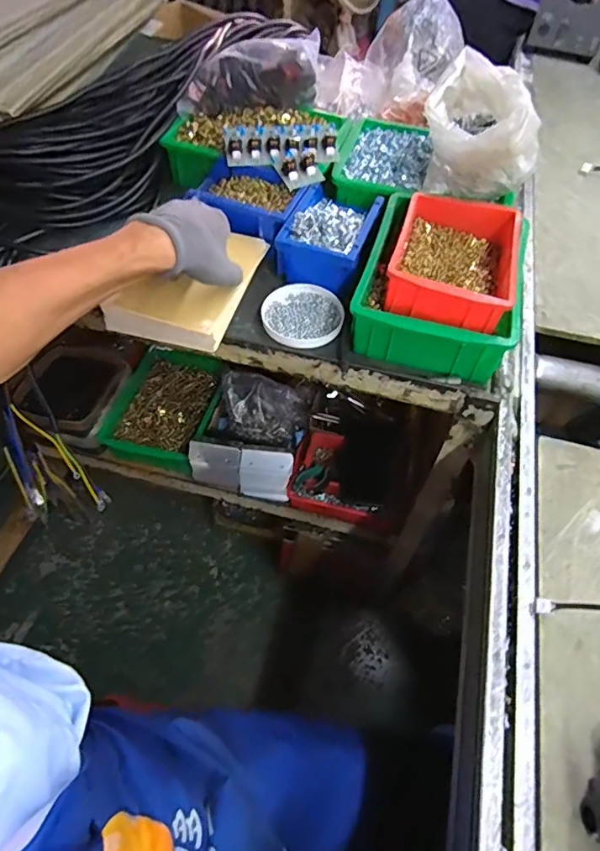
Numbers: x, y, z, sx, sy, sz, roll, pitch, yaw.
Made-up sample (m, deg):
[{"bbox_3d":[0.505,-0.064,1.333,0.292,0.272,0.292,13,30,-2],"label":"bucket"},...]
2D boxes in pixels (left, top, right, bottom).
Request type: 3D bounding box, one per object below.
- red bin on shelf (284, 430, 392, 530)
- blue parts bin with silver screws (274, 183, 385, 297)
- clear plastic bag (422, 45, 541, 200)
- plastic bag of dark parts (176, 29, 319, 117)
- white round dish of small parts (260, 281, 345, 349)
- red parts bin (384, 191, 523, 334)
[{"bbox_3d":[0.072,0.096,0.880,0.181,0.110,0.129,16,58,10],"label":"red bin on shelf"},{"bbox_3d":[0.042,-0.247,0.657,0.109,0.062,0.132,21,59,12],"label":"blue parts bin with silver screws"},{"bbox_3d":[0.231,-0.368,0.643,0.142,0.130,0.138,16,57,8],"label":"clear plastic bag"},{"bbox_3d":[-0.076,-0.504,0.727,0.200,0.085,0.051,-1,56,-4],"label":"plastic bag of dark parts"},{"bbox_3d":[0.003,-0.138,0.626,0.097,0.010,0.104,0,57,-1],"label":"white round dish of small parts"},{"bbox_3d":[0.181,-0.197,0.588,0.126,0.057,0.200,16,57,7],"label":"red parts bin"}]

